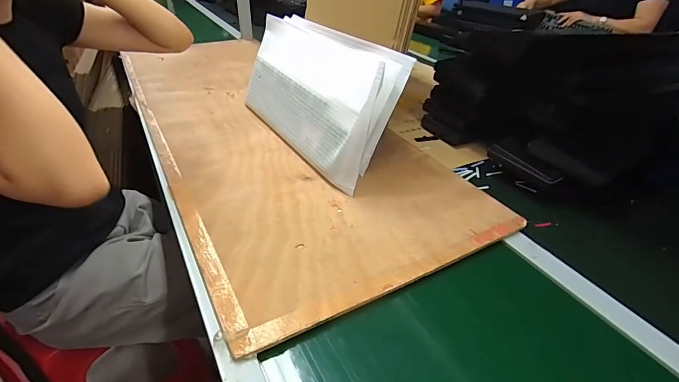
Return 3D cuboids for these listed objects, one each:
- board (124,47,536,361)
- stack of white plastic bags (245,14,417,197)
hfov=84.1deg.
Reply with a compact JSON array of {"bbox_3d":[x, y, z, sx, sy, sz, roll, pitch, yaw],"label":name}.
[{"bbox_3d":[-0.199,-0.191,0.919,0.475,0.020,1.186,-16,40,-25],"label":"board"},{"bbox_3d":[-0.059,-0.219,0.790,0.095,0.244,0.499,10,25,-40],"label":"stack of white plastic bags"}]

